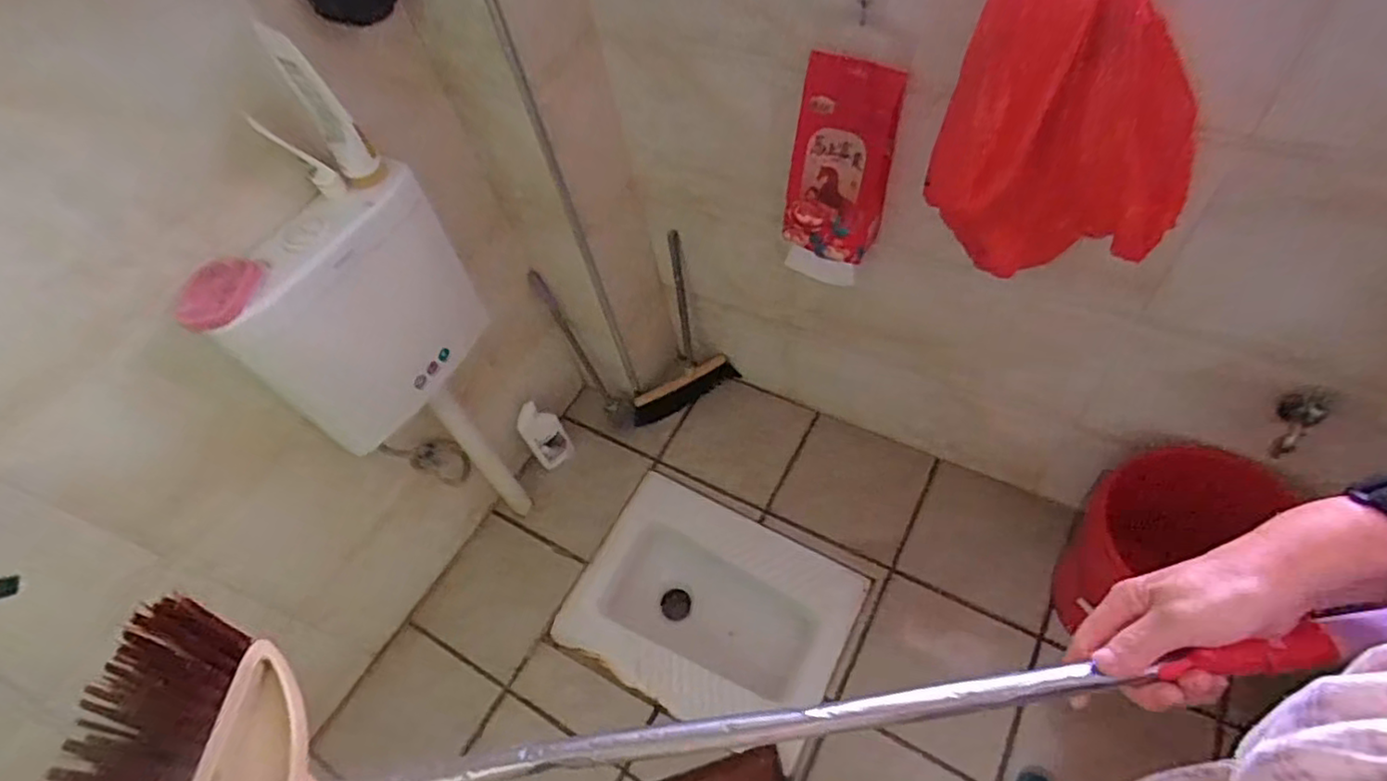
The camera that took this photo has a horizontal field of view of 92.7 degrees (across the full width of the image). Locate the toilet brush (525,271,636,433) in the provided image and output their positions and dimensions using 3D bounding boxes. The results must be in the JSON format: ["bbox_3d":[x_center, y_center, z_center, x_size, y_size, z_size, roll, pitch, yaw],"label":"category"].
[{"bbox_3d":[-0.263,-0.084,1.558,0.063,0.469,0.066,-44,39,-21],"label":"toilet brush"}]

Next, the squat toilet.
[{"bbox_3d":[0.038,0.497,1.463,0.574,0.197,0.427,23,61,22],"label":"squat toilet"}]

